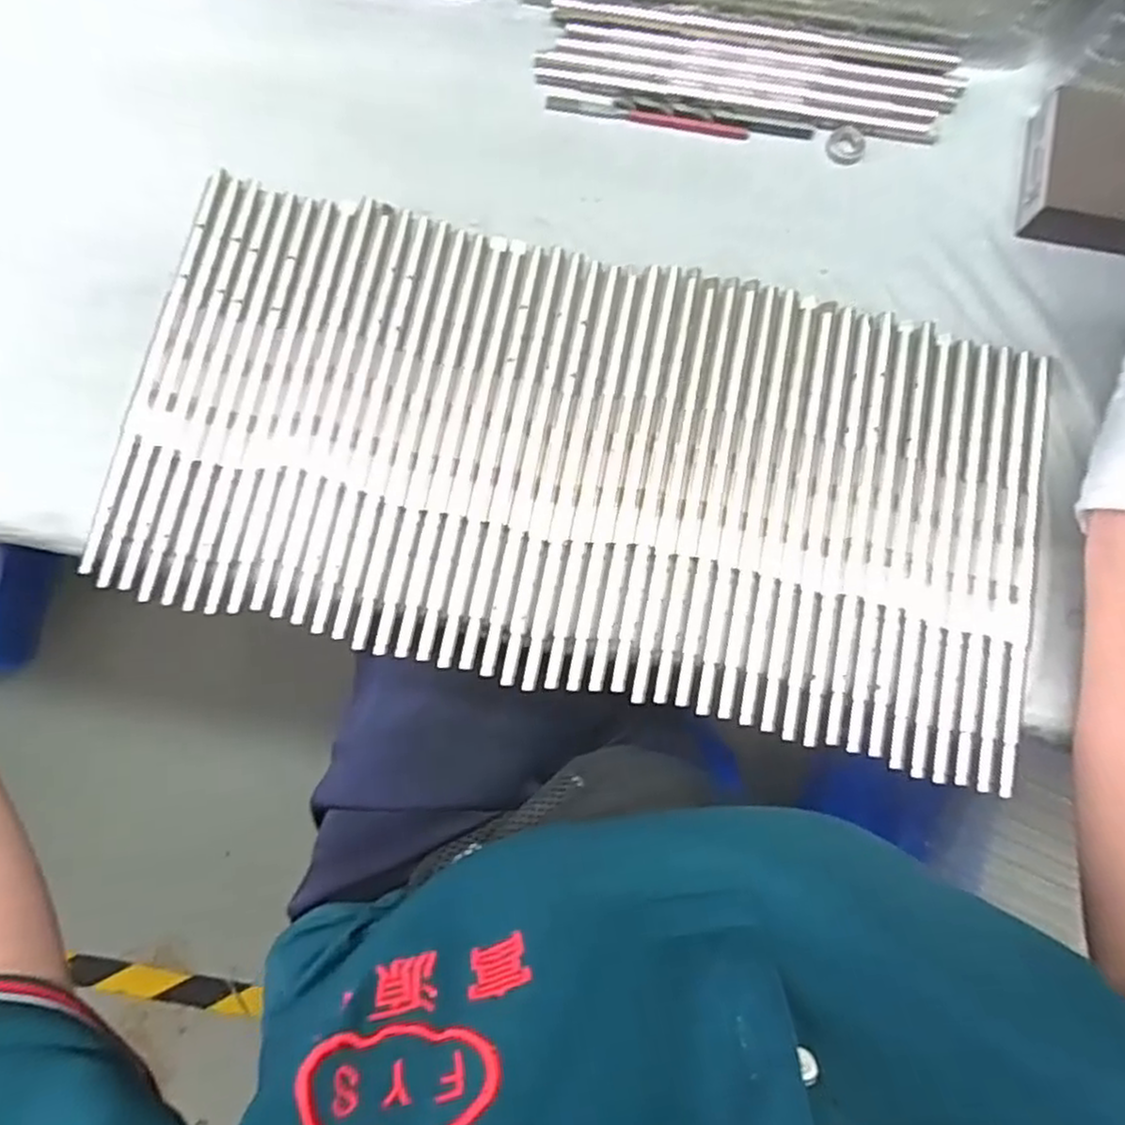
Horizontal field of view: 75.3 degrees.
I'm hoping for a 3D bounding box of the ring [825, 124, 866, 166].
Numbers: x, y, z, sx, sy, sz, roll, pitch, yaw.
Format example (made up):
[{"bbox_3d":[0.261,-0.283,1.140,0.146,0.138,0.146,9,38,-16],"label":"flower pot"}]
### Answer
[{"bbox_3d":[0.150,-0.220,0.384,0.019,0.004,0.019,0,80,0],"label":"ring"}]

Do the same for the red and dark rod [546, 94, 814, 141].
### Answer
[{"bbox_3d":[0.062,-0.237,0.388,0.138,0.006,0.013,11,80,2],"label":"red and dark rod"}]

